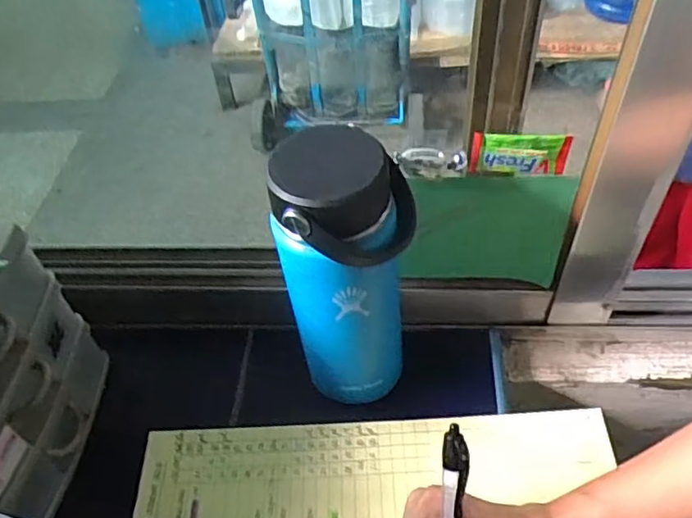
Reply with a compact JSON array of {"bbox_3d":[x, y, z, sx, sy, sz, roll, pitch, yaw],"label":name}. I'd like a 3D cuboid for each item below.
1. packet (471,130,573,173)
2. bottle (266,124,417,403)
[{"bbox_3d":[0.108,-0.065,0.375,0.060,0.031,0.009,-3,49,3],"label":"packet"},{"bbox_3d":[0.006,0.015,0.392,0.076,0.197,0.065,7,50,11],"label":"bottle"}]

